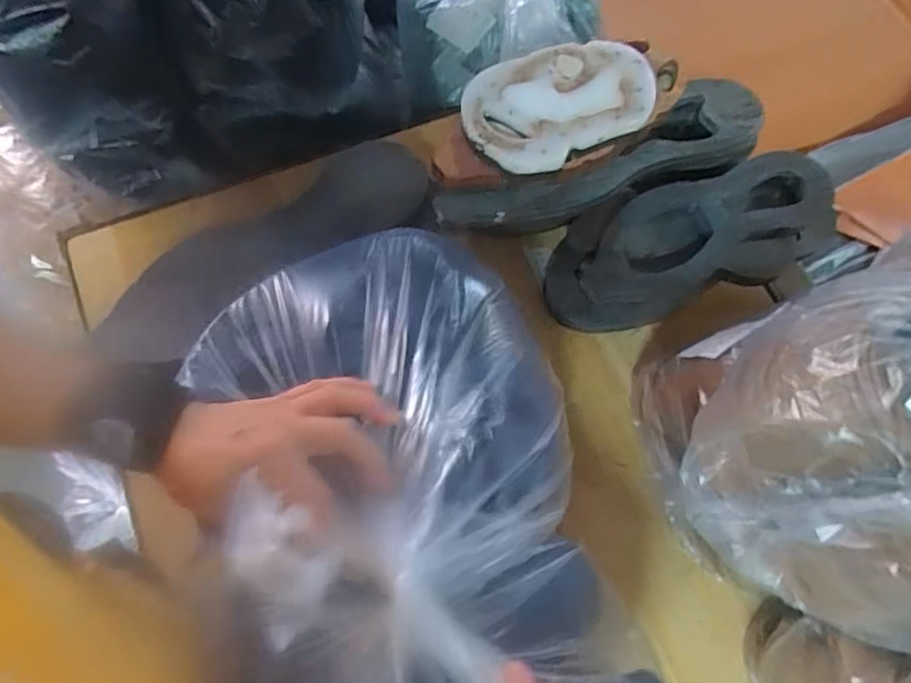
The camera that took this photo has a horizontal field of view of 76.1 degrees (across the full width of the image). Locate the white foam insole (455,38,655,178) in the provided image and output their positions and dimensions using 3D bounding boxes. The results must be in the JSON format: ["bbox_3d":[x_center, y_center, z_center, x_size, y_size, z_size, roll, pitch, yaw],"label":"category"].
[{"bbox_3d":[0.082,-0.193,0.462,0.155,0.012,0.100,-28,73,-13],"label":"white foam insole"}]

